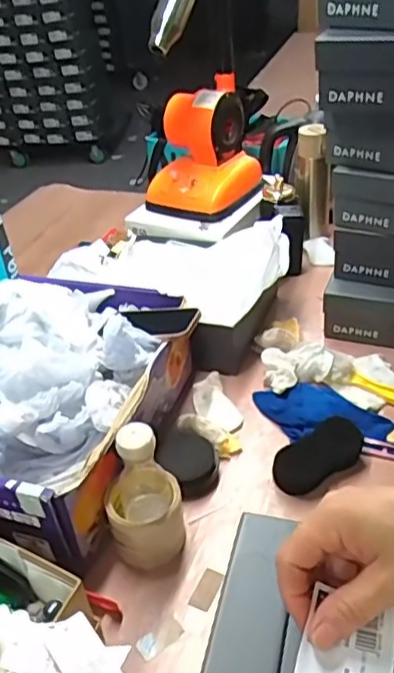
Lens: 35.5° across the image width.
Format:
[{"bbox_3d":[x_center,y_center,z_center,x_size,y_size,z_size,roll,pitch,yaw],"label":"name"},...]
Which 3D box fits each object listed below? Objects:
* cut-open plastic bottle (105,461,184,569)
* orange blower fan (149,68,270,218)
[{"bbox_3d":[-0.057,0.214,0.727,0.089,0.101,0.068,-16,38,-12],"label":"cut-open plastic bottle"},{"bbox_3d":[0.017,-0.372,1.208,0.189,0.198,0.214,10,40,21],"label":"orange blower fan"}]

